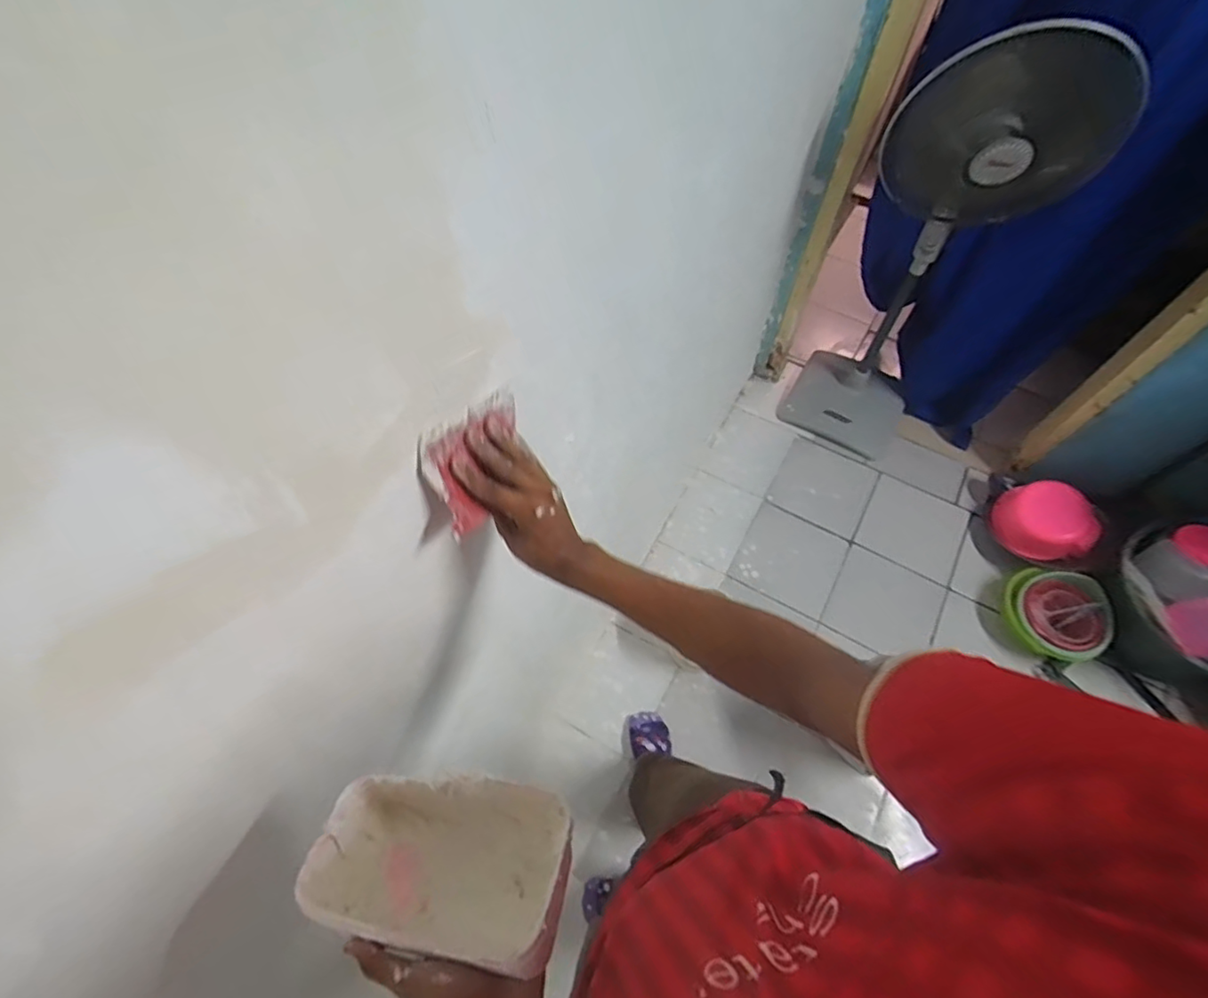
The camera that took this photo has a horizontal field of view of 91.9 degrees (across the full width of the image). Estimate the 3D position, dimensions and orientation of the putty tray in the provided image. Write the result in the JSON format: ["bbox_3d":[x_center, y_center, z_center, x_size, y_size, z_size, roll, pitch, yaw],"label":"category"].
[{"bbox_3d":[-0.122,0.275,0.452,0.179,0.070,0.113,11,66,5],"label":"putty tray"}]

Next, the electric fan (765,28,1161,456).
[{"bbox_3d":[0.824,-0.602,1.535,0.413,1.184,0.354,27,63,16],"label":"electric fan"}]

